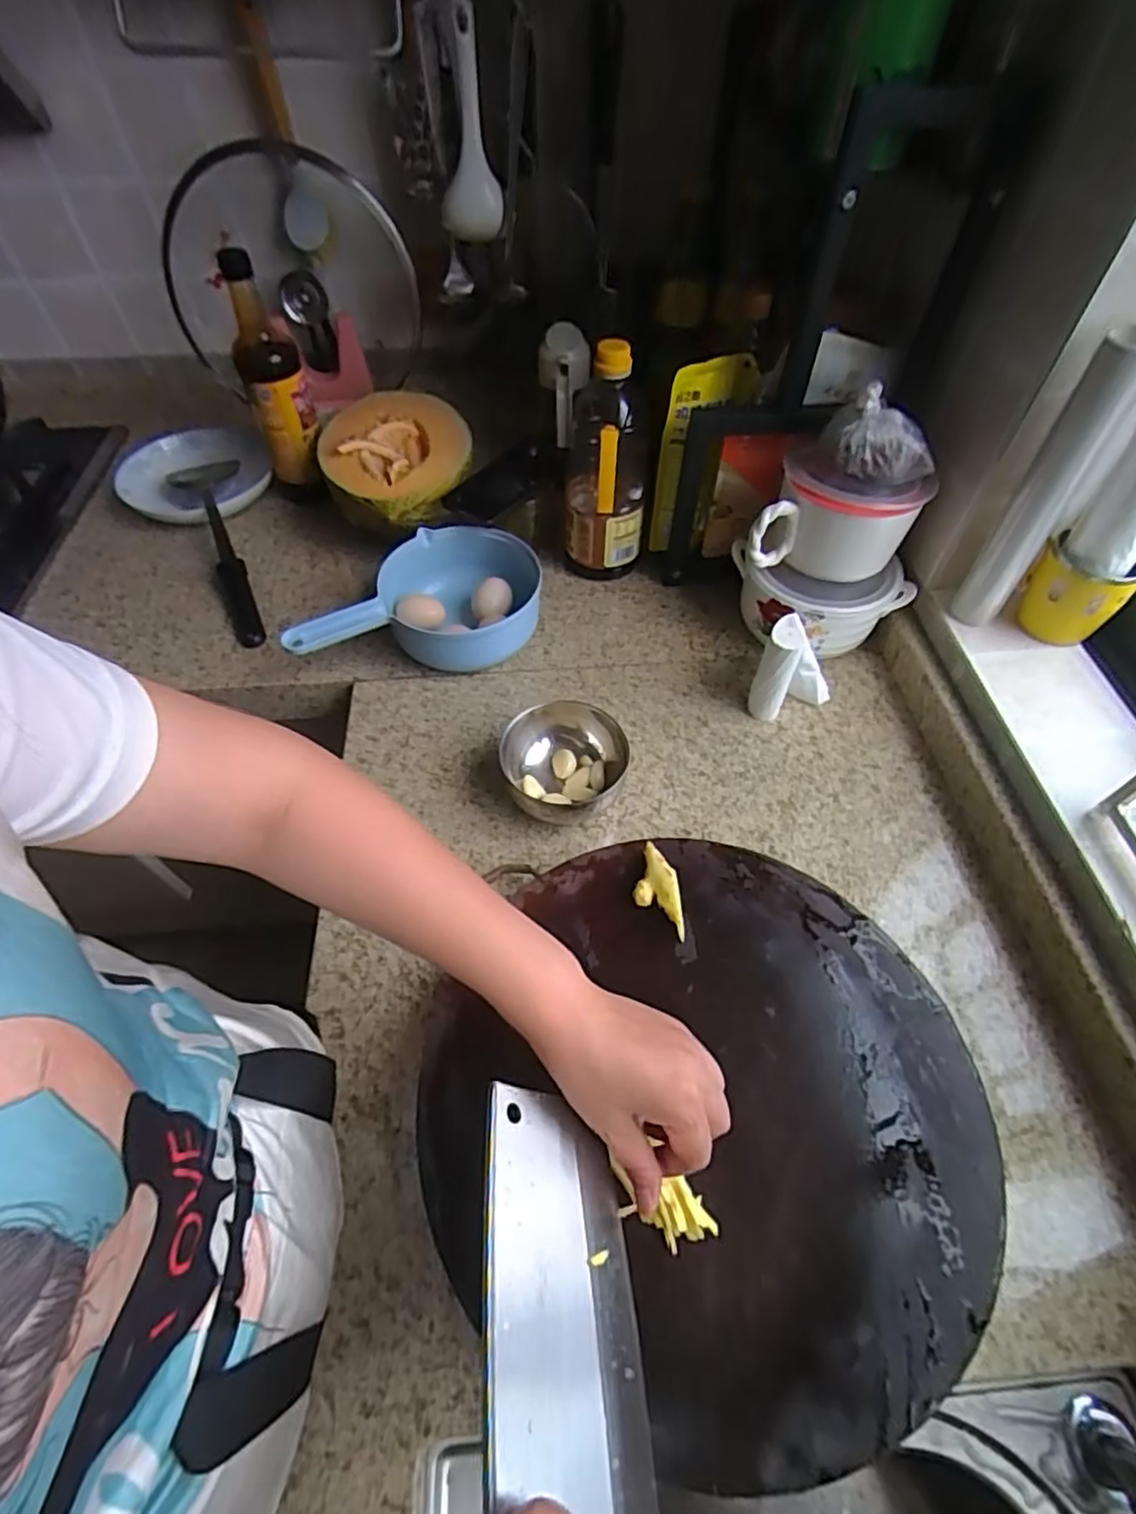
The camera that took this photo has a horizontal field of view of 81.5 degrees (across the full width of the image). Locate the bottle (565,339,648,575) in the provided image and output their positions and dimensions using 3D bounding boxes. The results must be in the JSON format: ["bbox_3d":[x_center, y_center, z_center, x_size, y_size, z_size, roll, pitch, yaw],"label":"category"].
[{"bbox_3d":[0.042,-0.320,0.729,0.094,0.237,0.091,7,55,4],"label":"bottle"}]

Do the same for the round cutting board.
[{"bbox_3d":[0.087,0.229,0.450,0.358,0.053,0.352,0,54,0],"label":"round cutting board"}]

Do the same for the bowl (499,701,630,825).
[{"bbox_3d":[-0.004,0.010,0.596,0.107,0.061,0.104,0,54,0],"label":"bowl"}]

